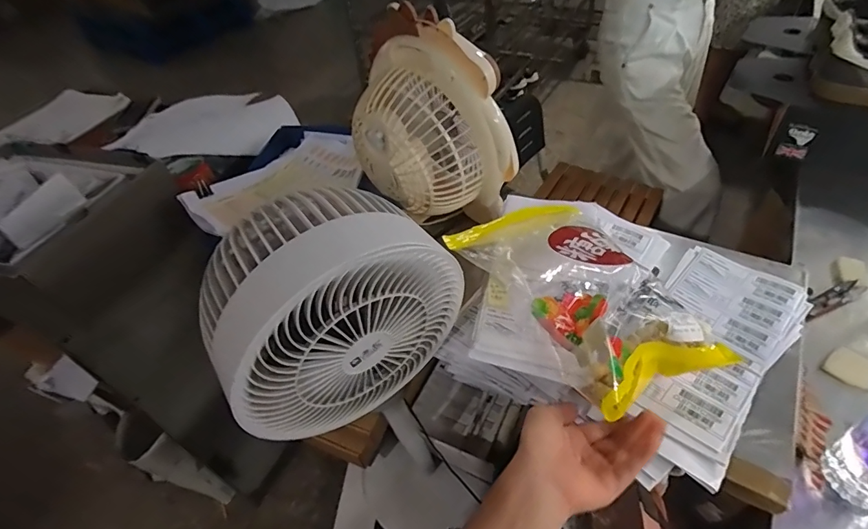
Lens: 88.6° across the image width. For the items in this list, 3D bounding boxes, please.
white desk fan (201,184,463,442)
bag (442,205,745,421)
[{"bbox_3d":[-0.097,0.043,0.439,0.218,0.208,0.116,-30,53,-21],"label":"white desk fan"},{"bbox_3d":[0.154,0.030,0.465,0.161,0.076,0.240,-25,51,-18],"label":"bag"}]

